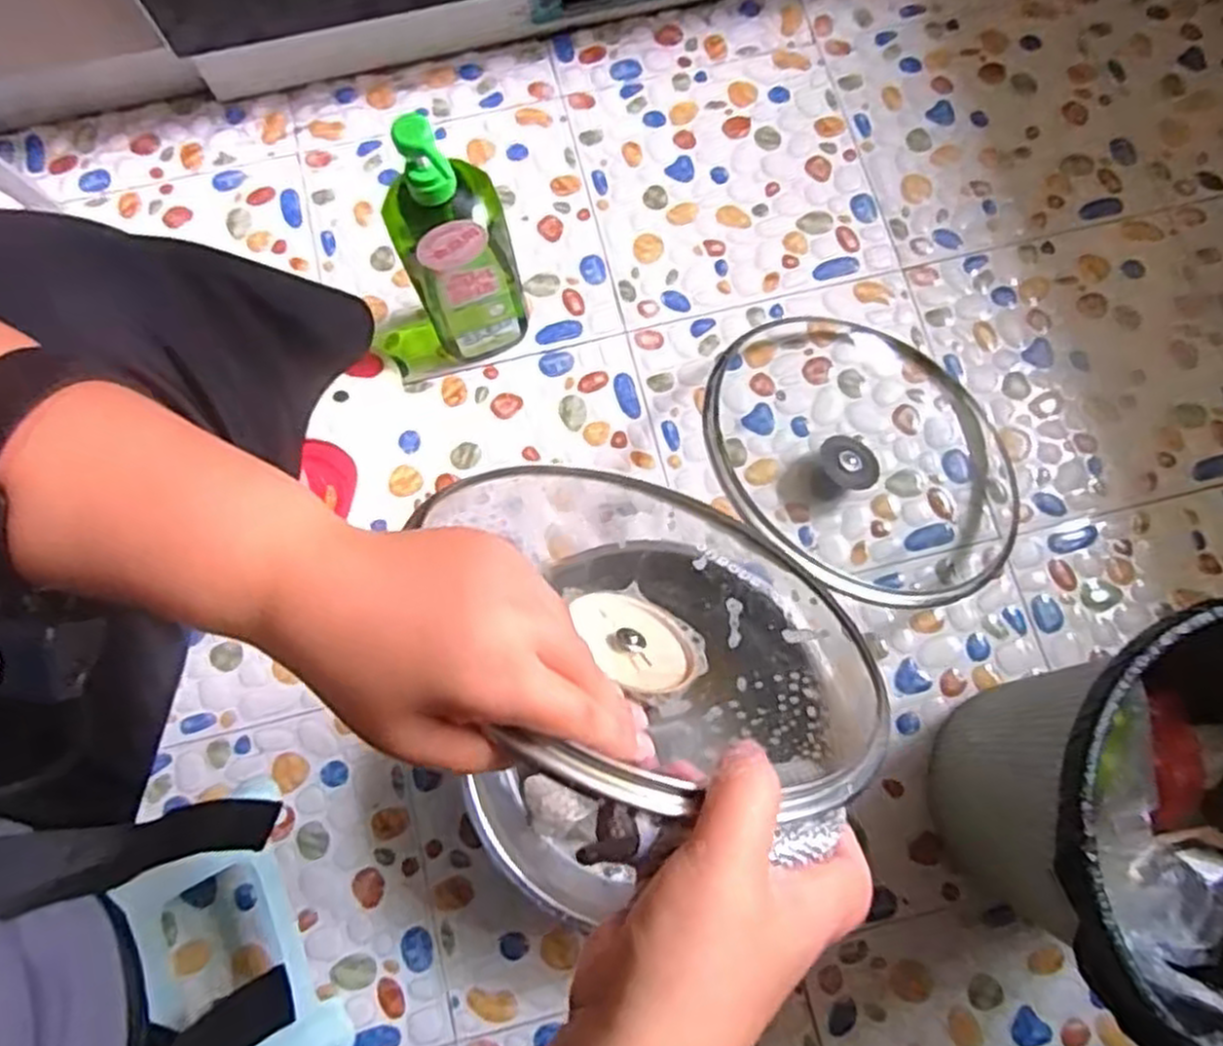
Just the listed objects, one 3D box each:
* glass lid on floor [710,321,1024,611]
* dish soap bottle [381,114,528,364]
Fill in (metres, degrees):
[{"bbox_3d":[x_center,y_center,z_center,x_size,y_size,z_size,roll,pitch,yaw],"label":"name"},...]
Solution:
[{"bbox_3d":[0.243,-0.078,0.732,0.308,0.087,0.247,40,81,9],"label":"glass lid on floor"},{"bbox_3d":[-0.134,-0.231,0.666,0.087,0.288,0.064,-16,77,-3],"label":"dish soap bottle"}]

